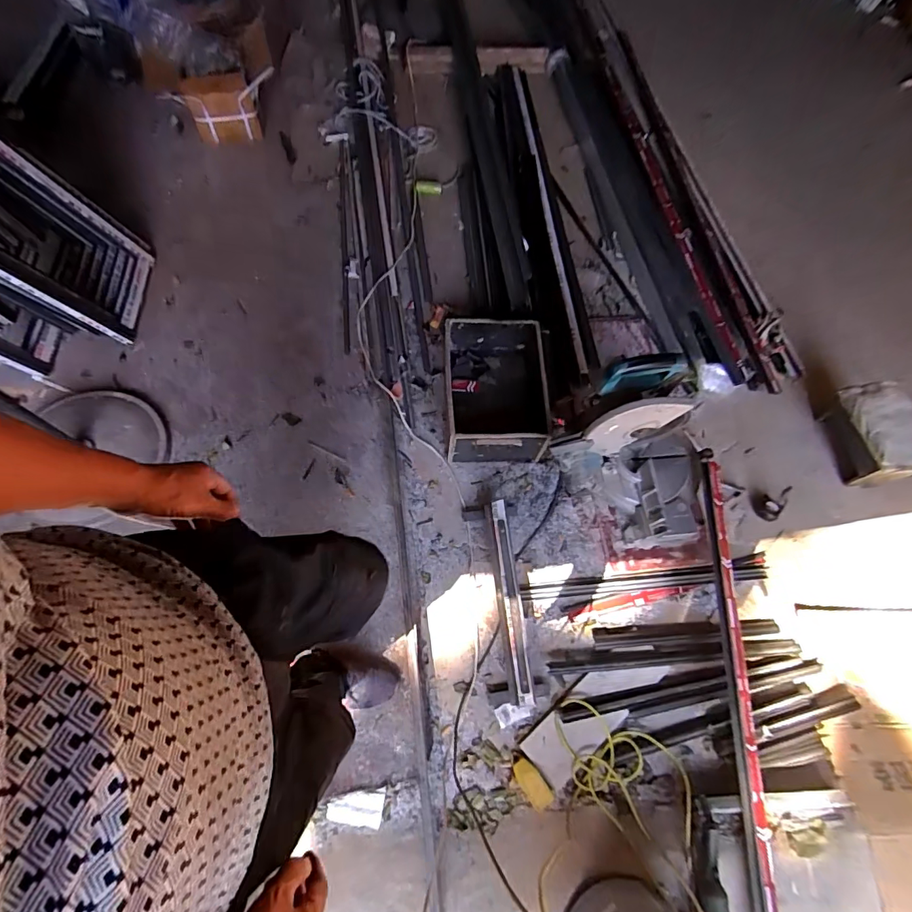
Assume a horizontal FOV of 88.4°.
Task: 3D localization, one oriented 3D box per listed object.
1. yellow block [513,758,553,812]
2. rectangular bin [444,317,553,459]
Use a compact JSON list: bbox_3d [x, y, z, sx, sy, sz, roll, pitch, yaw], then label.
[{"bbox_3d":[0.185,0.792,1.132,0.053,0.030,0.110,-33,74,-15],"label":"yellow block"},{"bbox_3d":[0.124,-0.197,1.481,0.333,0.170,0.426,-3,68,-5],"label":"rectangular bin"}]

